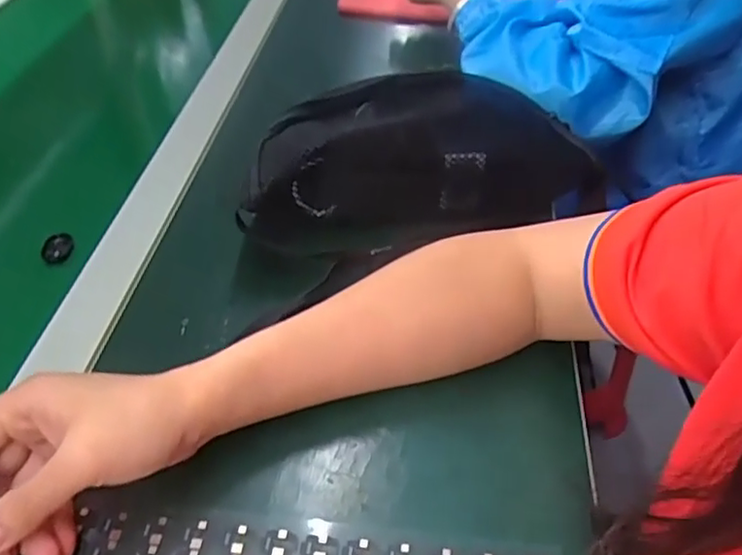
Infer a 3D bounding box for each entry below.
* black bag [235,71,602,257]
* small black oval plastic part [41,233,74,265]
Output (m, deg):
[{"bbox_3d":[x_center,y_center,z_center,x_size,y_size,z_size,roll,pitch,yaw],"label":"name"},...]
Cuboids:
[{"bbox_3d":[0.037,-0.094,0.483,0.278,0.090,0.113,-8,46,-10],"label":"black bag"},{"bbox_3d":[-0.236,-0.022,0.476,0.023,0.014,0.019,-11,46,-13],"label":"small black oval plastic part"}]

